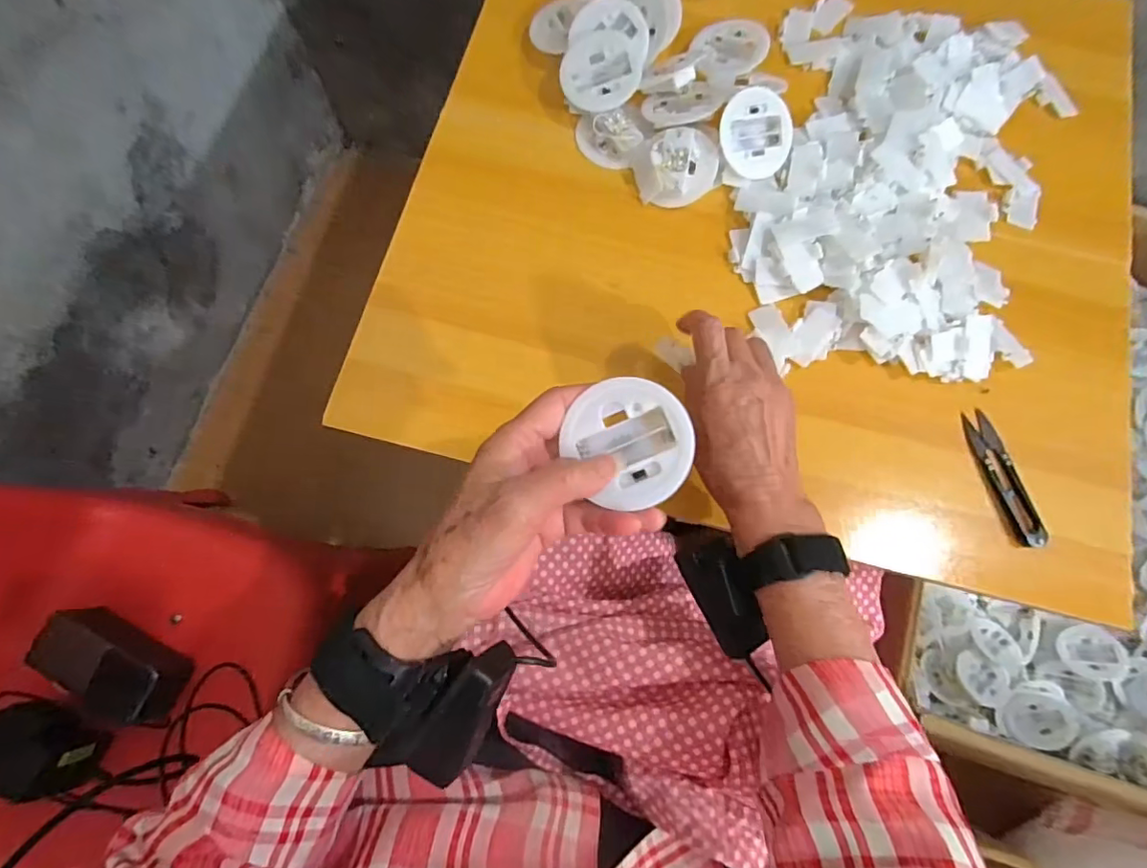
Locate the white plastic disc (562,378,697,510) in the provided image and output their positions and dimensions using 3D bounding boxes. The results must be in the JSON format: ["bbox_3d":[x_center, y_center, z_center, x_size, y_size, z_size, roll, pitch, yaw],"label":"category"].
[{"bbox_3d":[0.030,0.004,0.284,0.057,0.015,0.066,-36,88,-4],"label":"white plastic disc"}]

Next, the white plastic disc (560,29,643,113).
[{"bbox_3d":[0.023,-0.306,0.456,0.065,0.010,0.066,0,88,4],"label":"white plastic disc"}]

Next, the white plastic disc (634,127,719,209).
[{"bbox_3d":[0.086,-0.221,0.450,0.066,0.021,0.058,-23,87,-4],"label":"white plastic disc"}]

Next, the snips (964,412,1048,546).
[{"bbox_3d":[0.319,0.032,0.406,0.018,0.015,0.102,-13,73,-3],"label":"snips"}]

